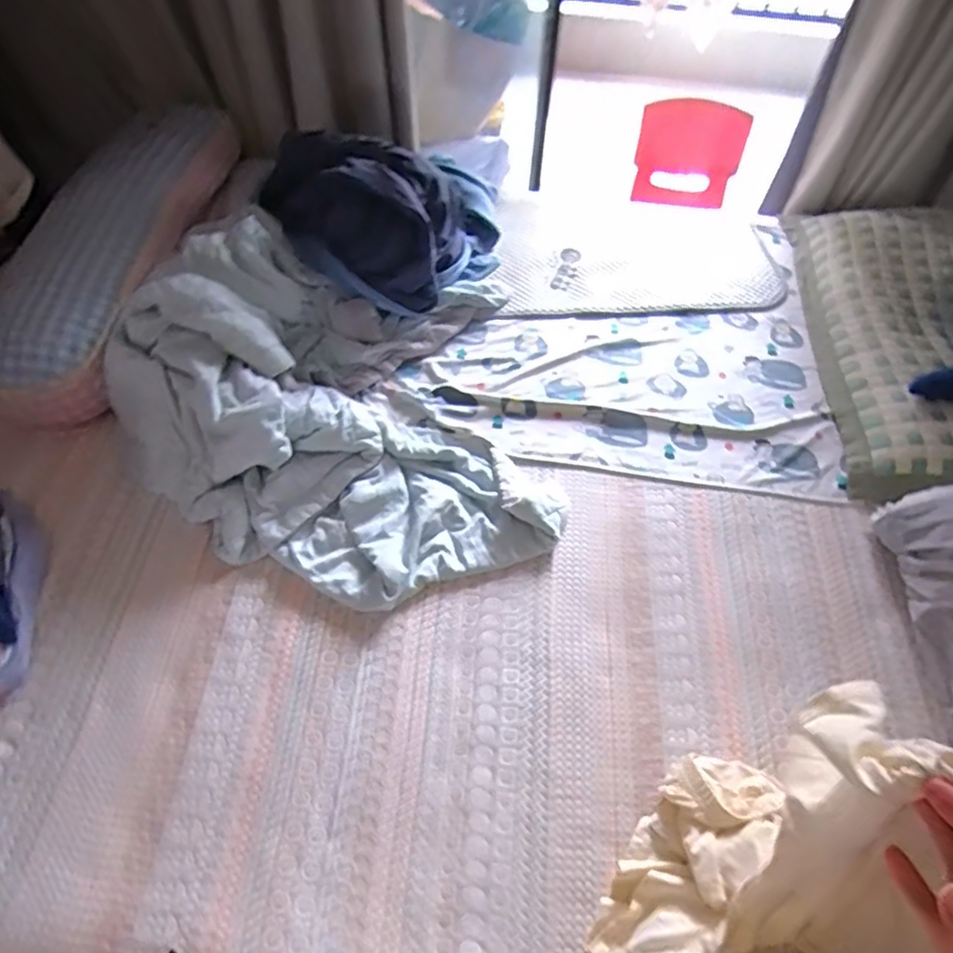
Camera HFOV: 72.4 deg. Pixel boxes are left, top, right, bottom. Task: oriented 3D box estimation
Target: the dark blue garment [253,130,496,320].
[{"bbox_3d":[-0.171,-0.489,1.239,0.448,0.230,0.354,-5,56,-6],"label":"dark blue garment"}]

